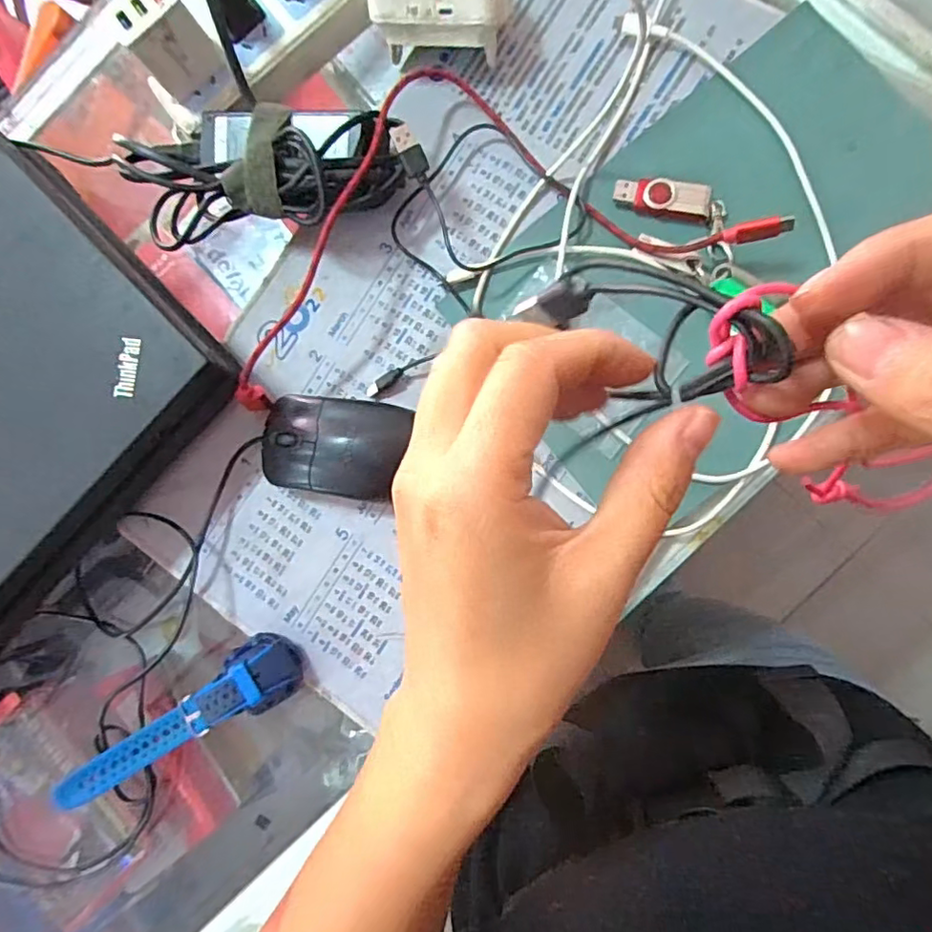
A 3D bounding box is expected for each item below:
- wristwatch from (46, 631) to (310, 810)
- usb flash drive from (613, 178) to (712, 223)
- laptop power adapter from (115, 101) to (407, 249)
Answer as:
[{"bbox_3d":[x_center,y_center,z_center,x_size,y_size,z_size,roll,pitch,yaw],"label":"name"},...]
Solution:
[{"bbox_3d":[-0.170,0.151,0.346,0.151,0.034,0.039,-30,83,5],"label":"wristwatch"},{"bbox_3d":[0.111,-0.151,0.334,0.052,0.012,0.019,16,89,9],"label":"usb flash drive"},{"bbox_3d":[-0.114,-0.169,0.344,0.161,0.059,0.073,-5,86,8],"label":"laptop power adapter"}]

